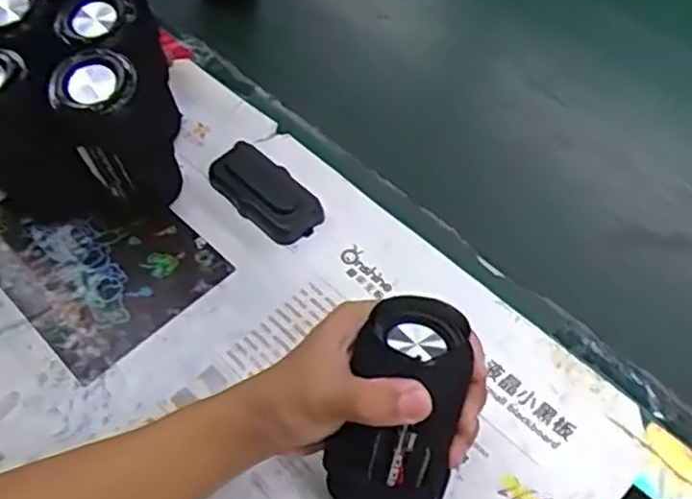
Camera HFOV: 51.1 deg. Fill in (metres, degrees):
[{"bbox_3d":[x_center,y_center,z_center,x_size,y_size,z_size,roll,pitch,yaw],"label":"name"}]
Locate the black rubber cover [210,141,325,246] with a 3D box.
[{"bbox_3d":[-0.069,-0.050,0.621,0.106,0.020,0.048,39,65,23],"label":"black rubber cover"}]

